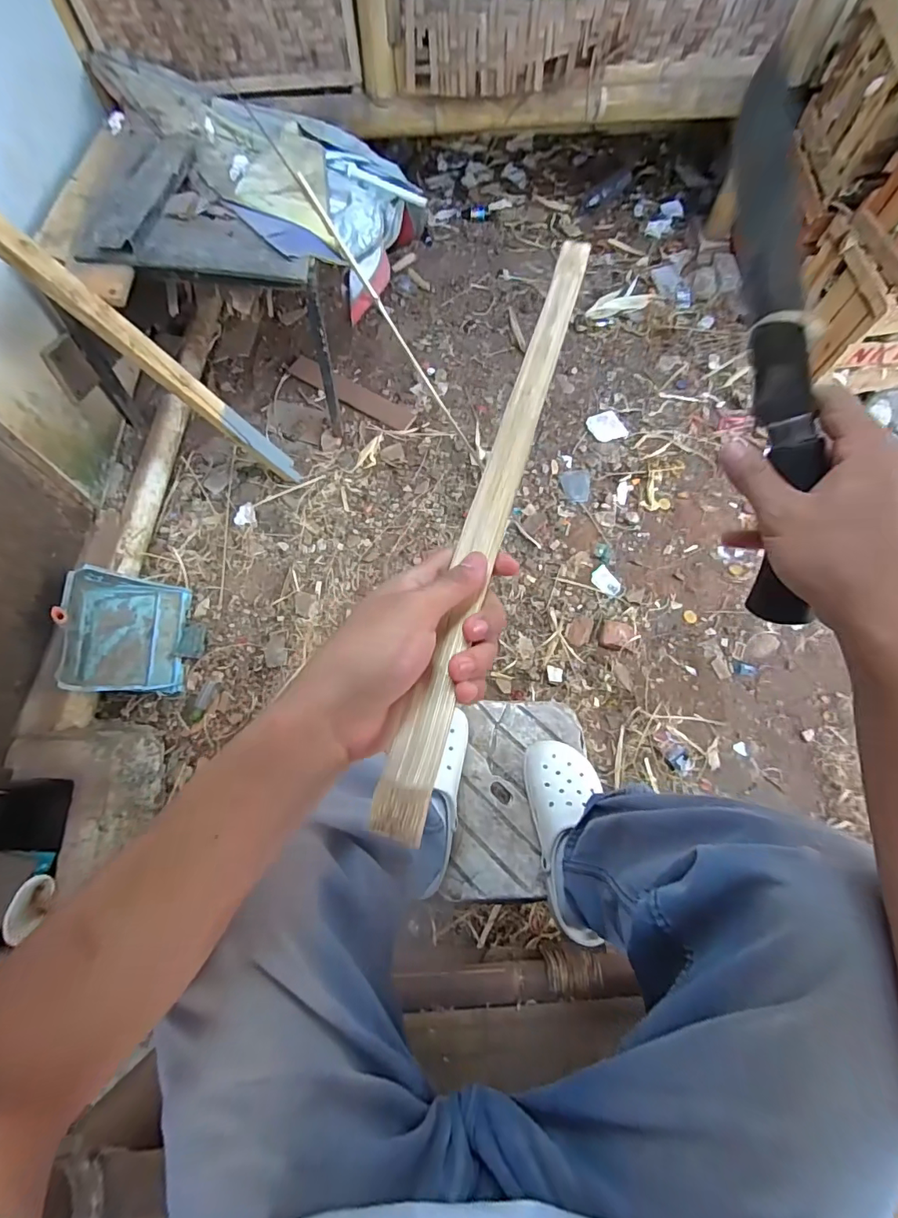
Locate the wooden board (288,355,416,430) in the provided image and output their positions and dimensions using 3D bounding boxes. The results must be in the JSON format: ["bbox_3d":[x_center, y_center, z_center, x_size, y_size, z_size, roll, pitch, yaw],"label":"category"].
[{"bbox_3d":[-0.322,-0.725,1.596,0.461,0.022,0.091,30,68,8],"label":"wooden board"}]

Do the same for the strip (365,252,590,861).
[{"bbox_3d":[0.042,-0.109,0.311,0.028,0.008,0.483,15,62,6],"label":"strip"}]

